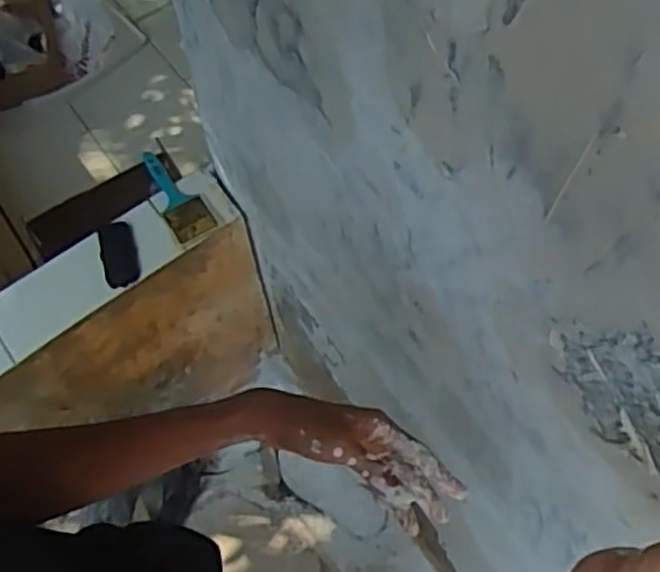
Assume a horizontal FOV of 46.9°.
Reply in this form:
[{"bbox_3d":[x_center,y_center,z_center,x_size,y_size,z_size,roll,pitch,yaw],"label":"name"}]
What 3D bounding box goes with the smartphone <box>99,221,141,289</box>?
[{"bbox_3d":[-0.334,-0.050,1.203,0.056,0.012,0.114,-16,61,-7],"label":"smartphone"}]

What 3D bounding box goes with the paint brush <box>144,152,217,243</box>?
[{"bbox_3d":[-0.250,-0.148,1.236,0.065,0.024,0.182,-28,64,-13],"label":"paint brush"}]

